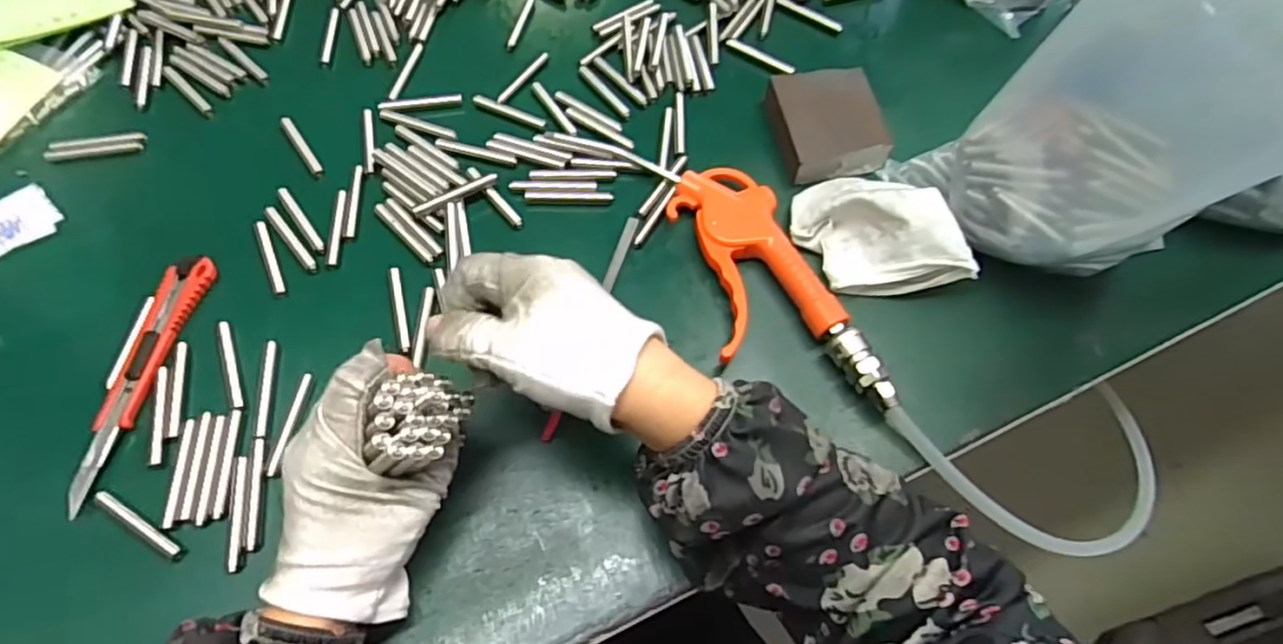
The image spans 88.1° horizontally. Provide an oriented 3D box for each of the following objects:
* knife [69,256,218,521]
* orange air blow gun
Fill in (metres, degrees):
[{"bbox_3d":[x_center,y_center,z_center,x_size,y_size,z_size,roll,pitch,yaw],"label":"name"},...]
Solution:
[{"bbox_3d":[-0.286,0.028,0.375,0.025,0.008,0.149,11,63,4],"label":"knife"},{"bbox_3d":[0.073,-0.019,0.407,0.075,0.023,0.184,-20,65,-11],"label":"orange air blow gun"}]

